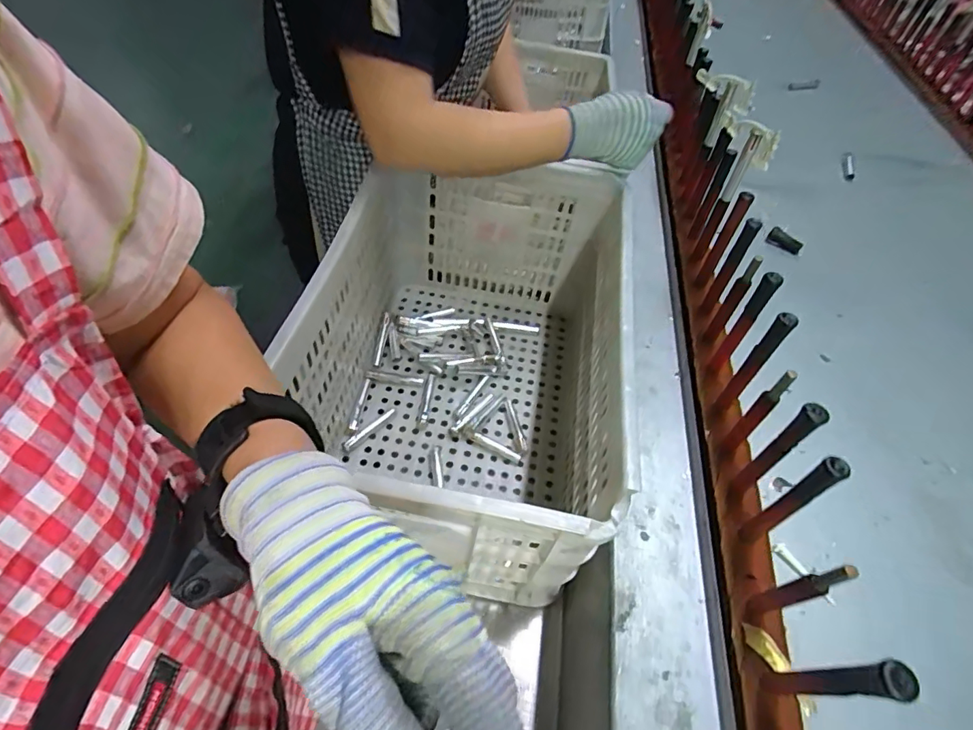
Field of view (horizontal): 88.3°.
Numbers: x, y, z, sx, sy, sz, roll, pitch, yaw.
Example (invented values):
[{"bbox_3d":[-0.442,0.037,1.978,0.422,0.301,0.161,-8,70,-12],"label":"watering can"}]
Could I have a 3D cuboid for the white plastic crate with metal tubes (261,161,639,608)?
[{"bbox_3d":[-0.016,-0.012,0.674,0.344,0.289,0.557,7,48,4],"label":"white plastic crate with metal tubes"}]

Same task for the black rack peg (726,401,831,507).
[{"bbox_3d":[0.257,0.080,0.446,0.021,0.134,0.023,-31,56,-26],"label":"black rack peg"}]

